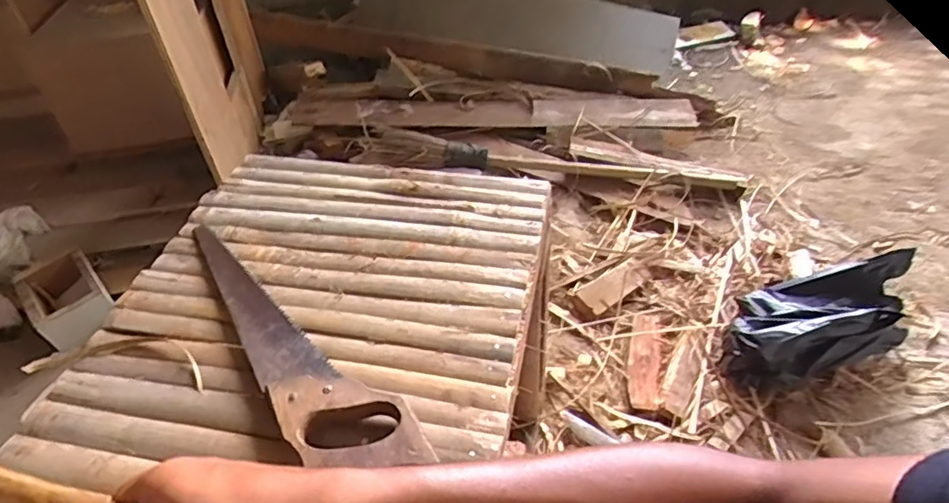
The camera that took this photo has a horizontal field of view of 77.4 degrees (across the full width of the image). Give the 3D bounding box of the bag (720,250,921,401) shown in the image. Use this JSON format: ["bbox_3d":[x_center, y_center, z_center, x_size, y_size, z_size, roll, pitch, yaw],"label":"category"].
[{"bbox_3d":[0.626,0.106,1.090,0.396,0.112,0.209,-12,43,-9],"label":"bag"}]

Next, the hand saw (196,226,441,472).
[{"bbox_3d":[-0.188,0.080,0.536,0.080,0.030,0.392,-35,51,-30],"label":"hand saw"}]

